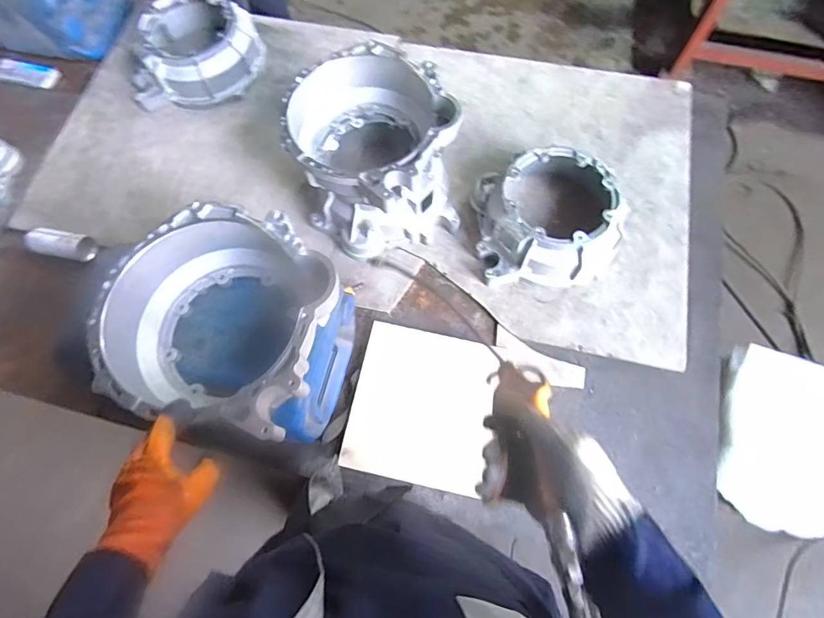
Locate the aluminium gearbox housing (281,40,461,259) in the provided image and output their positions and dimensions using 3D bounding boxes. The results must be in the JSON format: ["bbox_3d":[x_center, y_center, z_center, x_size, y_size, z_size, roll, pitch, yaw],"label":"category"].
[{"bbox_3d":[-0.079,-0.333,1.009,0.323,0.241,0.345,-15,69,-3],"label":"aluminium gearbox housing"}]

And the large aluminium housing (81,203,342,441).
[{"bbox_3d":[-0.284,0.011,0.703,0.321,0.148,0.314,-1,69,2],"label":"large aluminium housing"}]

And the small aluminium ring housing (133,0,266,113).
[{"bbox_3d":[-0.549,-0.656,1.200,0.278,0.130,0.291,16,71,8],"label":"small aluminium ring housing"}]

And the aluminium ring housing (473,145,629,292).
[{"bbox_3d":[0.292,-0.199,1.008,0.292,0.122,0.280,-1,69,2],"label":"aluminium ring housing"}]

